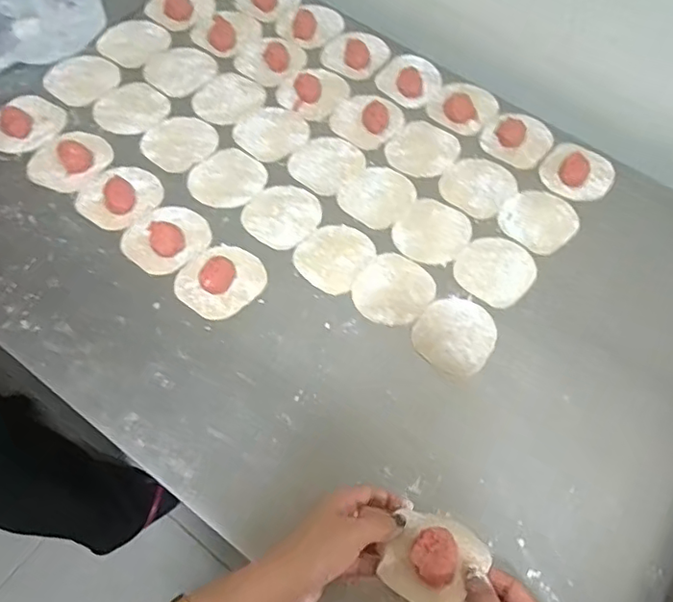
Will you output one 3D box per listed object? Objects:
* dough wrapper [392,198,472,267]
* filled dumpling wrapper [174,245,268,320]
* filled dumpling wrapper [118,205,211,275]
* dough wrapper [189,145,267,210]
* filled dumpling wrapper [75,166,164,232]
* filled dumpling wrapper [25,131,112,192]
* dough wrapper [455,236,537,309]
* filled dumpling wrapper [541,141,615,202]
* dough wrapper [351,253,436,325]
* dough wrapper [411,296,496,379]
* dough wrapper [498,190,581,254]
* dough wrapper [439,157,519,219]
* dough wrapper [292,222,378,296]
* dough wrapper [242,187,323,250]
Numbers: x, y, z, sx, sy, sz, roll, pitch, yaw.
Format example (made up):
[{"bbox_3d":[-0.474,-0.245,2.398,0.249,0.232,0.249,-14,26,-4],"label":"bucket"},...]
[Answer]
[{"bbox_3d":[0.108,-0.078,0.625,0.076,0.004,0.085,37,68,14],"label":"dough wrapper"},{"bbox_3d":[-0.119,-0.024,0.580,0.074,0.014,0.086,41,69,15],"label":"filled dumpling wrapper"},{"bbox_3d":[-0.182,-0.069,0.601,0.087,0.013,0.076,-41,73,-20],"label":"filled dumpling wrapper"},{"bbox_3d":[-0.126,-0.142,0.648,0.078,0.004,0.082,36,68,13],"label":"dough wrapper"},{"bbox_3d":[-0.241,-0.119,0.625,0.080,0.007,0.088,1,64,-3],"label":"filled dumpling wrapper"},{"bbox_3d":[-0.306,-0.163,0.641,0.072,0.012,0.087,35,67,13],"label":"filled dumpling wrapper"},{"bbox_3d":[0.173,-0.035,0.607,0.078,0.004,0.080,1,64,-3],"label":"dough wrapper"},{"bbox_3d":[0.292,-0.160,0.670,0.081,0.015,0.089,39,68,14],"label":"filled dumpling wrapper"},{"bbox_3d":[0.060,-0.011,0.588,0.075,0.004,0.083,39,68,14],"label":"dough wrapper"},{"bbox_3d":[0.122,0.033,0.567,0.077,0.004,0.085,35,67,13],"label":"dough wrapper"},{"bbox_3d":[0.231,-0.093,0.638,0.083,0.005,0.077,1,64,-3],"label":"dough wrapper"},{"bbox_3d":[0.167,-0.137,0.660,0.078,0.004,0.084,1,64,-3],"label":"dough wrapper"},{"bbox_3d":[-0.003,-0.049,0.608,0.073,0.004,0.080,32,67,12],"label":"dough wrapper"},{"bbox_3d":[-0.060,-0.098,0.628,0.078,0.004,0.082,39,68,14],"label":"dough wrapper"}]

